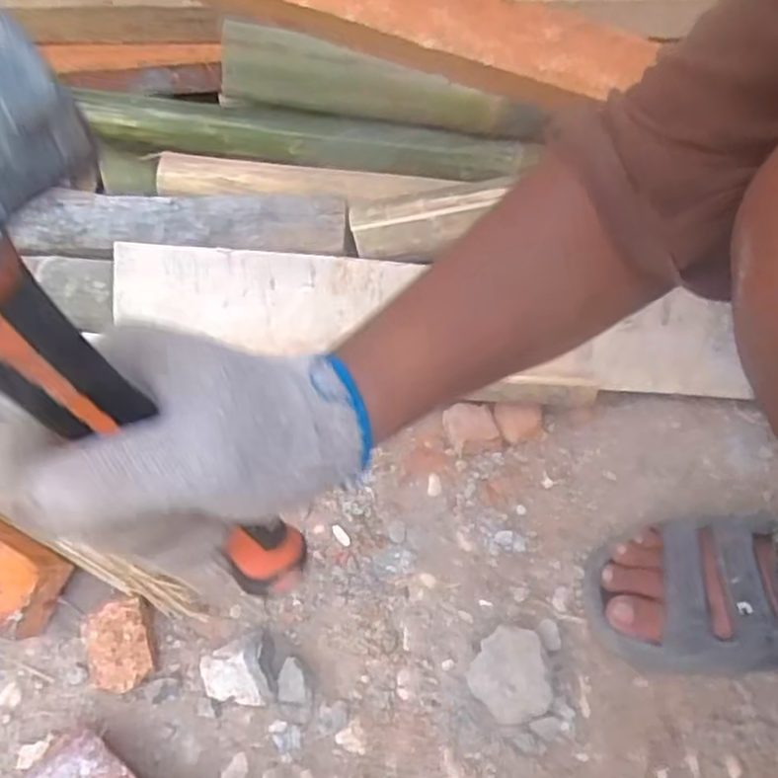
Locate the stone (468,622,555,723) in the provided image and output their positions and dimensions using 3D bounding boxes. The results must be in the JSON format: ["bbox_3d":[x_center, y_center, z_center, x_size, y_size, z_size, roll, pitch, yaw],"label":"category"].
[{"bbox_3d":[0.085,0.204,0.530,0.053,0.025,0.059,-5,53,-7],"label":"stone"}]

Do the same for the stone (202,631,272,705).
[{"bbox_3d":[-0.110,0.202,0.527,0.045,0.027,0.045,-12,54,-12],"label":"stone"}]

